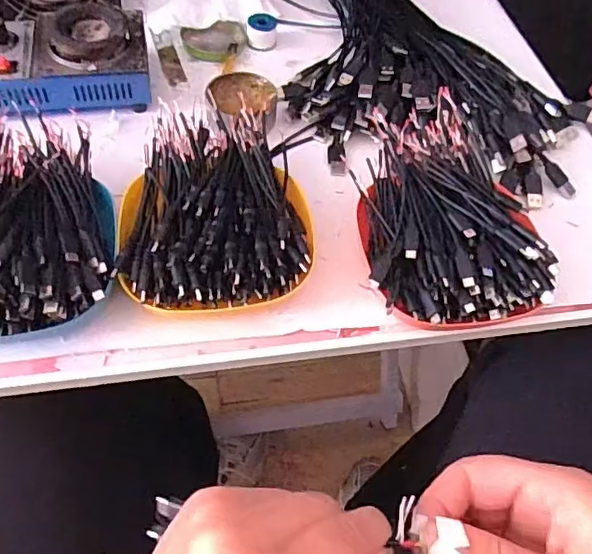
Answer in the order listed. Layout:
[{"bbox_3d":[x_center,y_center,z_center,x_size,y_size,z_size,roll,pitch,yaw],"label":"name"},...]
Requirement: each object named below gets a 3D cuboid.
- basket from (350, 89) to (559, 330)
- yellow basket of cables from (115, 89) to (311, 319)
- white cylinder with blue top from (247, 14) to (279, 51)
[{"bbox_3d":[0.107,-0.050,0.433,0.121,0.057,0.186,-5,58,-8],"label":"basket"},{"bbox_3d":[-0.060,-0.051,0.422,0.134,0.052,0.174,-4,58,-8],"label":"yellow basket of cables"},{"bbox_3d":[-0.035,-0.253,0.582,0.030,0.029,0.023,2,57,-4],"label":"white cylinder with blue top"}]

